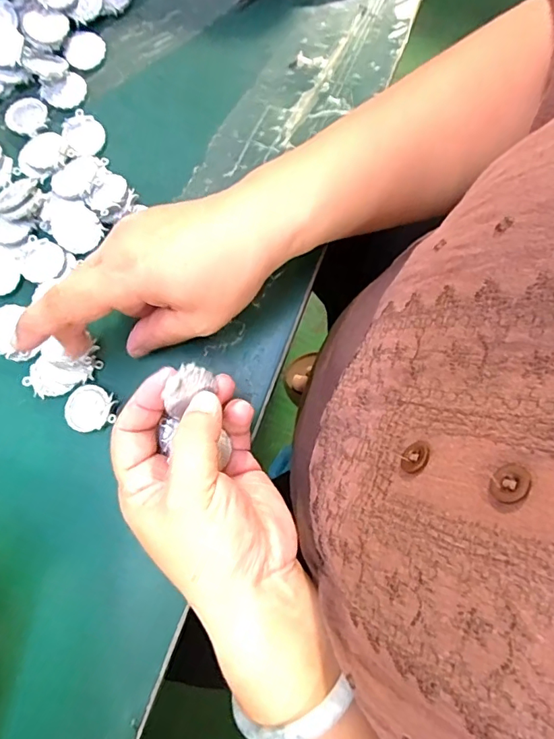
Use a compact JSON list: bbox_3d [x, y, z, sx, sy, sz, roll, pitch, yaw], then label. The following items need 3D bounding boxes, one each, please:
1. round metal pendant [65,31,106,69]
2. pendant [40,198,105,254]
[{"bbox_3d":[-0.130,-0.217,0.329,0.025,0.004,0.026,0,78,0],"label":"round metal pendant"},{"bbox_3d":[-0.127,-0.090,0.300,0.037,0.004,0.028,40,81,8],"label":"pendant"}]

